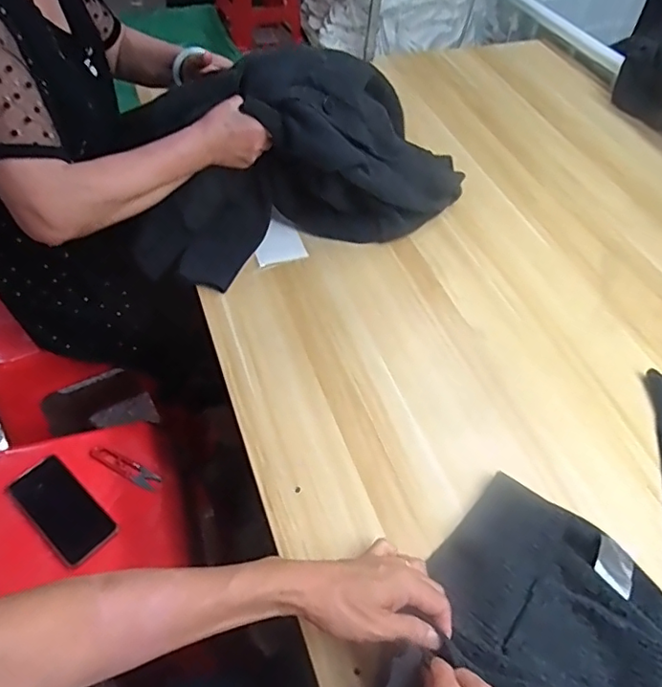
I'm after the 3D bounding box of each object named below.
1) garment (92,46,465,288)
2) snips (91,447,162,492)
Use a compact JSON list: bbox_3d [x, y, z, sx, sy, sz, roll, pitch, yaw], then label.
[{"bbox_3d":[-0.049,-0.275,0.788,0.446,0.221,0.220,-23,57,-21],"label":"garment"},{"bbox_3d":[-0.306,0.182,0.821,0.110,0.009,0.026,24,53,13],"label":"snips"}]

